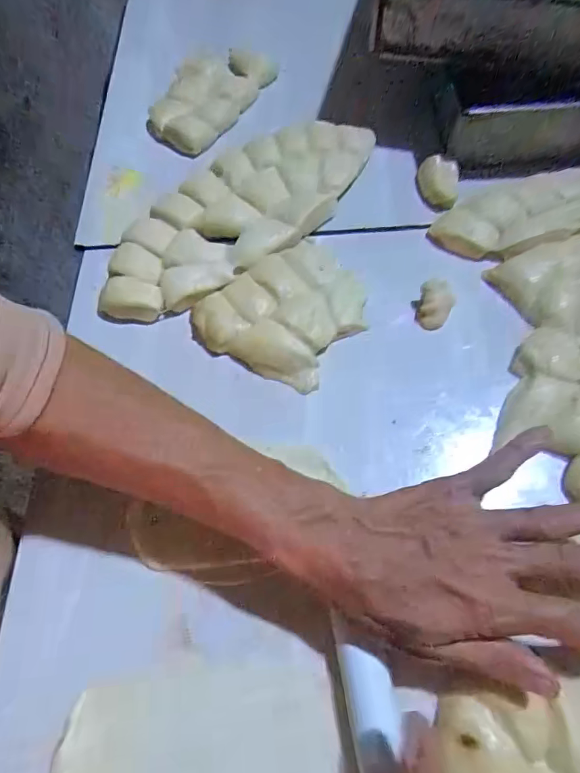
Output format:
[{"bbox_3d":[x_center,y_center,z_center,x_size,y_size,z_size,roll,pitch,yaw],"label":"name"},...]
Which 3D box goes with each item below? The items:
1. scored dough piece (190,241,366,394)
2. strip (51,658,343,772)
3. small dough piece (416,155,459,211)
[{"bbox_3d":[-0.001,-0.060,0.371,0.103,0.019,0.122,36,71,19],"label":"scored dough piece"},{"bbox_3d":[-0.048,0.207,0.250,0.148,0.010,0.093,-9,64,-1],"label":"strip"},{"bbox_3d":[0.132,-0.183,0.419,0.037,0.020,0.046,13,65,10],"label":"small dough piece"}]

